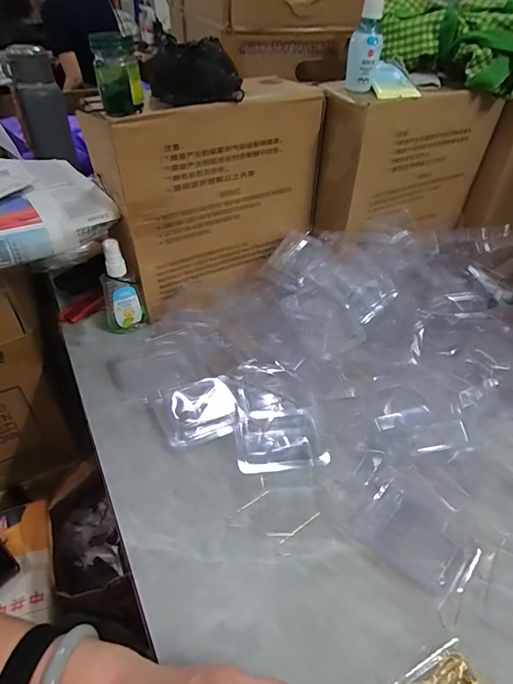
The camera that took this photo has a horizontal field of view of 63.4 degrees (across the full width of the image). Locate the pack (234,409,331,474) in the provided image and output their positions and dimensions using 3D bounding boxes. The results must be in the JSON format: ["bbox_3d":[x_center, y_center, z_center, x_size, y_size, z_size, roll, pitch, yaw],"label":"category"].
[{"bbox_3d":[0.023,0.104,0.443,0.089,0.025,0.072,-3,43,-10],"label":"pack"}]

